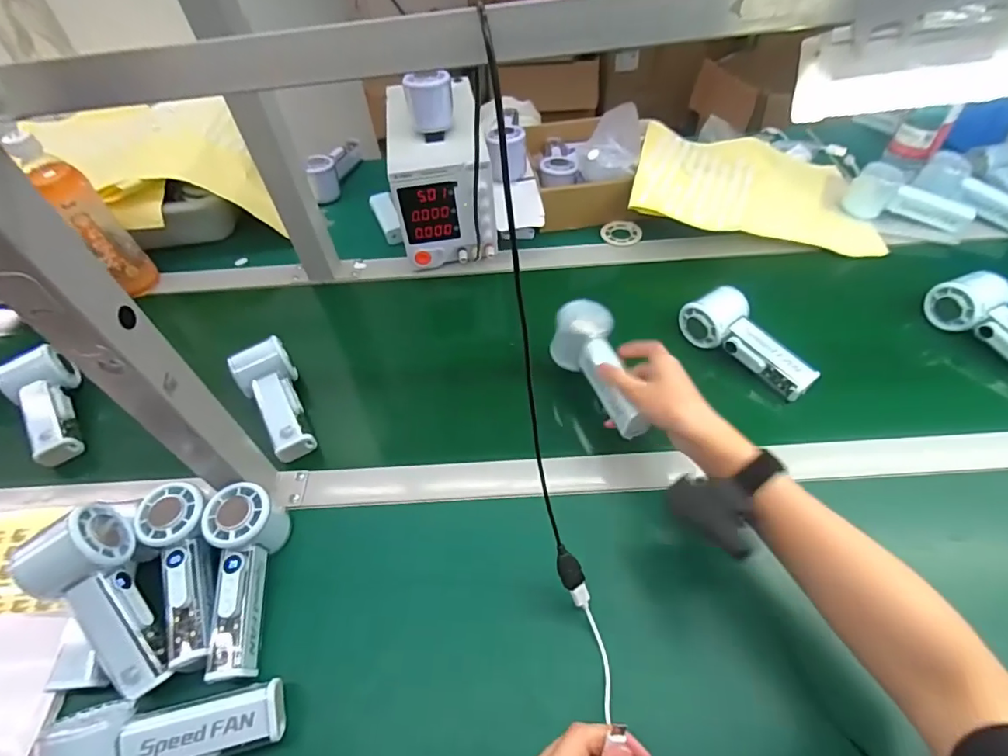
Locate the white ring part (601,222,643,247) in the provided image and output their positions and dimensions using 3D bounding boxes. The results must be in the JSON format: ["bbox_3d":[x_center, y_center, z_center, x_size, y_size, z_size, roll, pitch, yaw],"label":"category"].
[{"bbox_3d":[0.174,-0.215,0.753,0.058,0.005,0.059,-5,50,6],"label":"white ring part"}]

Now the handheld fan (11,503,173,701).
[{"bbox_3d":[-0.321,0.182,0.409,0.066,0.061,0.147,-30,85,-19],"label":"handheld fan"}]

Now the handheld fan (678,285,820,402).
[{"bbox_3d":[0.275,-0.042,0.569,0.055,0.052,0.149,-31,55,-19],"label":"handheld fan"}]

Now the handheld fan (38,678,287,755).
[{"bbox_3d":[-0.238,0.263,0.362,0.143,0.060,0.067,-10,51,-2],"label":"handheld fan"}]

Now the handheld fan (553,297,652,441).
[{"bbox_3d":[0.097,-0.008,0.524,0.060,0.044,0.162,-15,60,-8],"label":"handheld fan"}]

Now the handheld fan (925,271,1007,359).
[{"bbox_3d":[0.550,-0.053,0.559,0.056,0.049,0.153,-18,52,-9],"label":"handheld fan"}]

